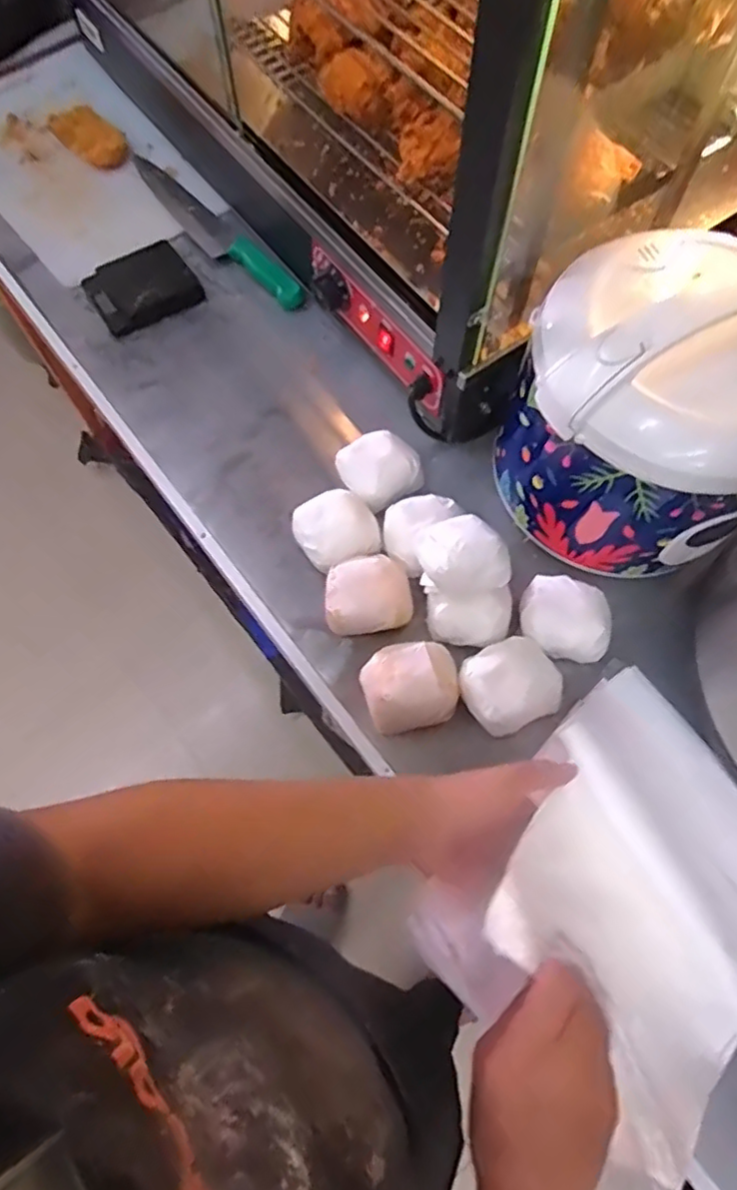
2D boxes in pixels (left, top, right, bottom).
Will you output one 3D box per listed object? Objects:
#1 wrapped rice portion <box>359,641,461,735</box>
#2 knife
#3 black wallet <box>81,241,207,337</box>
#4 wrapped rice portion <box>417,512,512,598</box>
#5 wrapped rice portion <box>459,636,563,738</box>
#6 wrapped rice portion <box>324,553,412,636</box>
[{"bbox_3d":[0.038,0.082,0.592,0.089,0.048,0.076,-7,69,-1],"label":"wrapped rice portion"},{"bbox_3d":[-0.211,-0.489,0.863,0.048,0.023,0.358,-39,73,-13],"label":"knife"},{"bbox_3d":[-0.282,-0.384,0.811,0.124,0.028,0.100,-32,71,-10],"label":"black wallet"},{"bbox_3d":[0.085,-0.036,0.596,0.071,0.055,0.072,-1,69,1],"label":"wrapped rice portion"},{"bbox_3d":[0.130,0.079,0.590,0.092,0.041,0.082,-25,70,-8],"label":"wrapped rice portion"},{"bbox_3d":[-0.002,0.000,0.630,0.081,0.058,0.073,-9,69,-2],"label":"wrapped rice portion"}]

